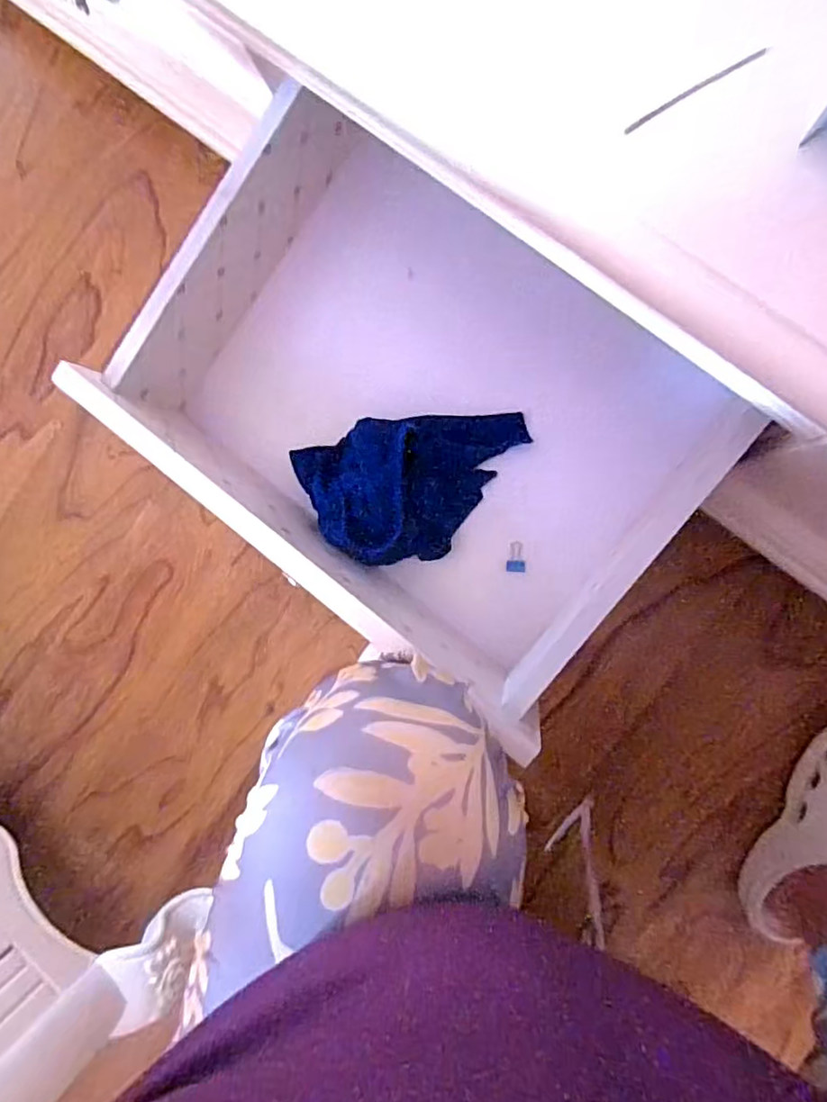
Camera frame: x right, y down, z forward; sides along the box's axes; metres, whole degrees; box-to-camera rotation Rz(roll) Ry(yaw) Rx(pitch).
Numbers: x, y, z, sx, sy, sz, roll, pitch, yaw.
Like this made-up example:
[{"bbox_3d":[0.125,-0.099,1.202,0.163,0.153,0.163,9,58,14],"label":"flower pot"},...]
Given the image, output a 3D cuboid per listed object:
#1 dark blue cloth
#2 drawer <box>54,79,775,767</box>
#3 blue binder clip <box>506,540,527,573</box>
[{"bbox_3d":[-0.004,-0.049,0.502,0.186,0.061,0.110,-4,91,10],"label":"dark blue cloth"},{"bbox_3d":[0.000,-0.110,0.483,0.399,0.153,0.281,38,97,7],"label":"drawer"},{"bbox_3d":[0.087,0.005,0.517,0.016,0.004,0.026,3,92,10],"label":"blue binder clip"}]

